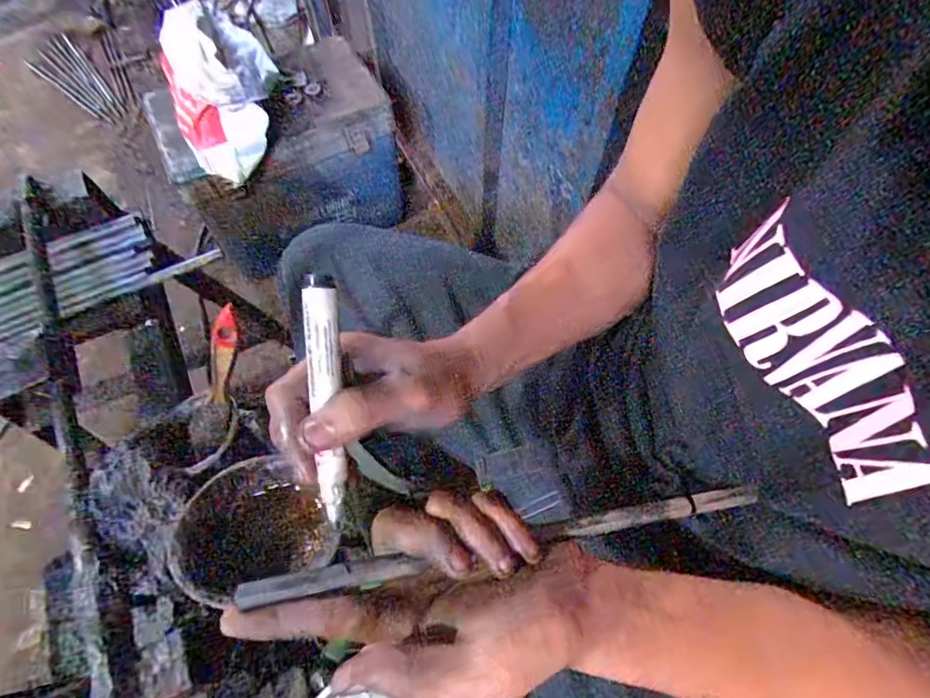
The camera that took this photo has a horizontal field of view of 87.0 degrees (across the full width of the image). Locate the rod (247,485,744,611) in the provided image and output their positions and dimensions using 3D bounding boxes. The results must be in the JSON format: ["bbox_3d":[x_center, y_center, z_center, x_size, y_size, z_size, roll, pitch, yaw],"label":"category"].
[{"bbox_3d":[0.037,0.100,0.263,0.289,0.009,0.011,-4,64,-18],"label":"rod"}]

